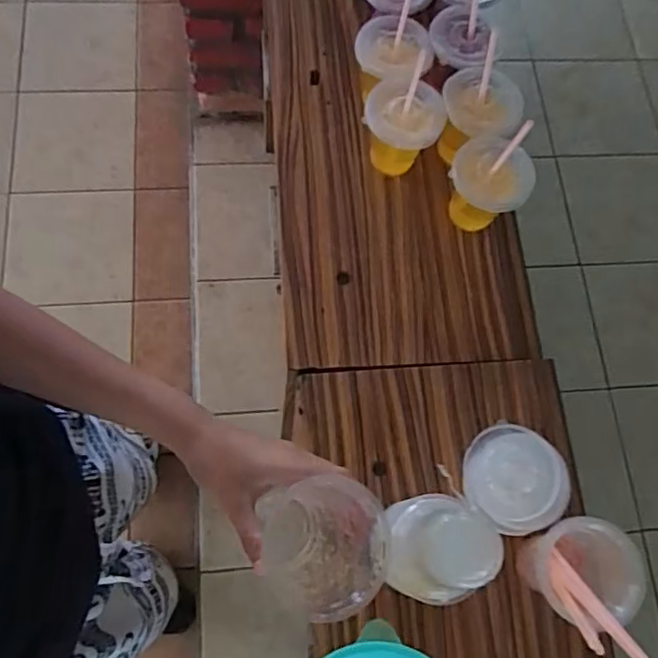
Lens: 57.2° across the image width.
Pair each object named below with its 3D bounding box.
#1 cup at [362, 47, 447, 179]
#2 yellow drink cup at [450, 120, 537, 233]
[{"bbox_3d":[0.088,-0.239,0.709,0.088,0.120,0.085,2,72,-5],"label":"cup"},{"bbox_3d":[0.185,-0.172,0.681,0.086,0.155,0.093,2,72,-5],"label":"yellow drink cup"}]

